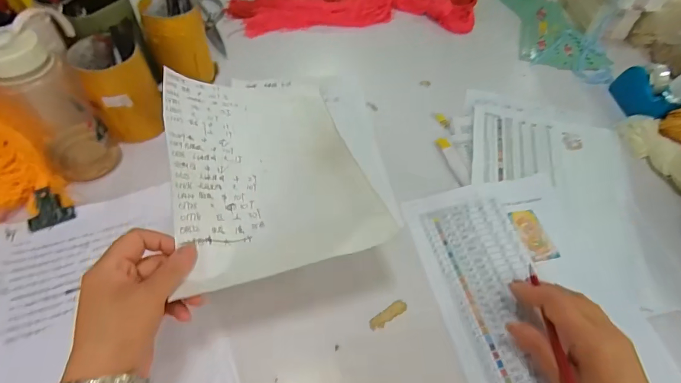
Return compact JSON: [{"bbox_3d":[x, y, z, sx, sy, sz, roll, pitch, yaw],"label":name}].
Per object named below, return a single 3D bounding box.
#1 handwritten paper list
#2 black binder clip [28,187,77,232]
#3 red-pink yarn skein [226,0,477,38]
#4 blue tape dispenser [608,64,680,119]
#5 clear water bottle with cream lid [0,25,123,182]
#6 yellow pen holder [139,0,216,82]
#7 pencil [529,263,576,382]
[{"bbox_3d":[-0.081,-0.039,0.418,0.200,0.042,0.277,-12,56,-13],"label":"handwritten paper list"},{"bbox_3d":[-0.349,0.016,0.440,0.046,0.015,0.050,-22,59,-19],"label":"black binder clip"},{"bbox_3d":[0.032,-0.370,0.734,0.486,0.035,0.159,-5,55,-8],"label":"red-pink yarn skein"},{"bbox_3d":[0.498,-0.158,0.593,0.055,0.072,0.116,8,54,1],"label":"blue tape dispenser"},{"bbox_3d":[-0.341,-0.095,0.438,0.078,0.185,0.068,-37,65,-27],"label":"clear water bottle with cream lid"},{"bbox_3d":[-0.252,-0.236,0.577,0.085,0.105,0.086,-13,56,-13],"label":"yellow pen holder"},{"bbox_3d":[0.198,0.143,0.331,0.007,0.011,0.184,6,46,0],"label":"pencil"}]

